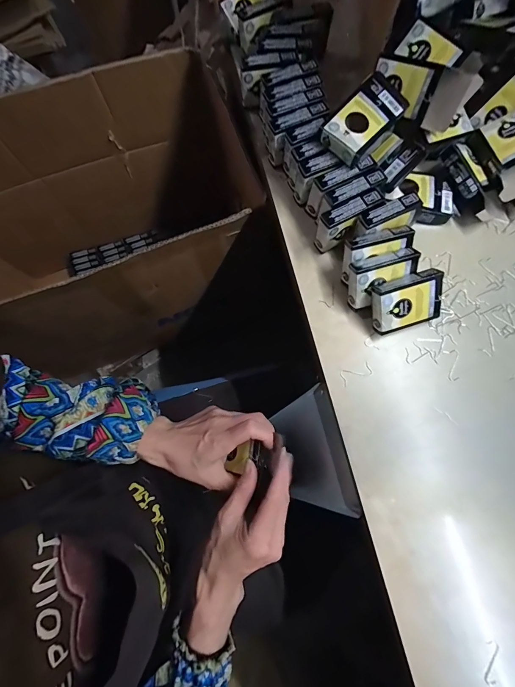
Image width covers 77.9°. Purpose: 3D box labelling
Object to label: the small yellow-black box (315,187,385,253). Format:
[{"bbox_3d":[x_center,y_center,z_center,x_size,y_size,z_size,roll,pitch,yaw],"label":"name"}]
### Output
[{"bbox_3d":[0.106,-0.142,0.375,0.074,0.058,0.023,-29,78,-5],"label":"small yellow-black box"}]

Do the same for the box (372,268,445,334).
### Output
[{"bbox_3d":[0.165,-0.045,0.353,0.072,0.018,0.059,-15,119,-2],"label":"box"}]

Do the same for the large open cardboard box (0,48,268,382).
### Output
[{"bbox_3d":[-0.318,-0.216,0.652,0.639,0.370,0.390,-23,78,-4],"label":"large open cardboard box"}]

